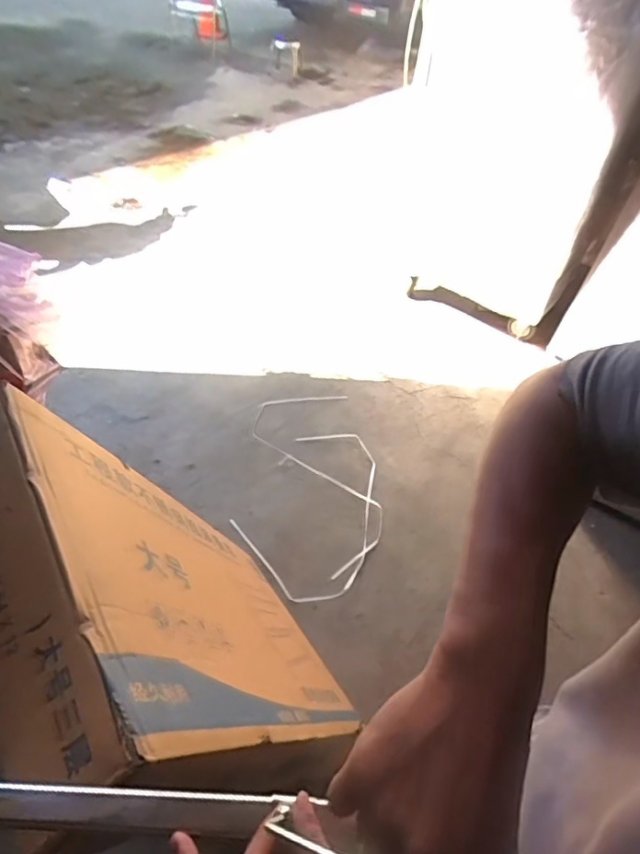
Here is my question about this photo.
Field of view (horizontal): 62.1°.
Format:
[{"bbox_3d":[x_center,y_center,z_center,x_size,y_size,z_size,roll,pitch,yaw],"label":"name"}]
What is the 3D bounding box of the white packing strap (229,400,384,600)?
[{"bbox_3d":[-0.028,0.176,1.776,0.472,0.057,0.825,6,47,1],"label":"white packing strap"}]

